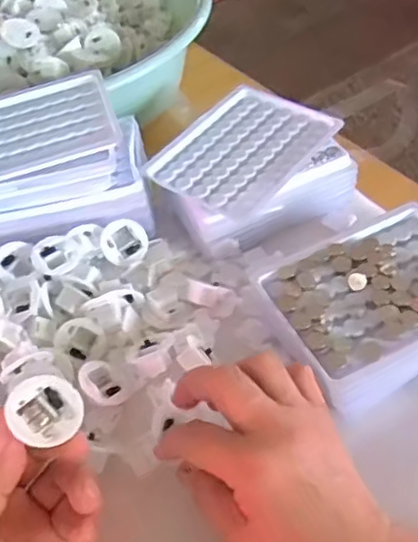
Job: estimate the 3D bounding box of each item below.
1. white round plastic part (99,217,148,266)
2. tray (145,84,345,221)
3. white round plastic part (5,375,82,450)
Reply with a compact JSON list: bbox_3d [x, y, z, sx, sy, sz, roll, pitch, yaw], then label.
[{"bbox_3d":[-0.060,-0.020,0.436,0.032,0.016,0.032,-16,87,-13],"label":"white round plastic part"},{"bbox_3d":[0.026,-0.093,0.456,0.095,0.006,0.127,30,60,27],"label":"tray"},{"bbox_3d":[-0.073,0.063,0.276,0.029,0.012,0.031,-18,59,-29],"label":"white round plastic part"}]

